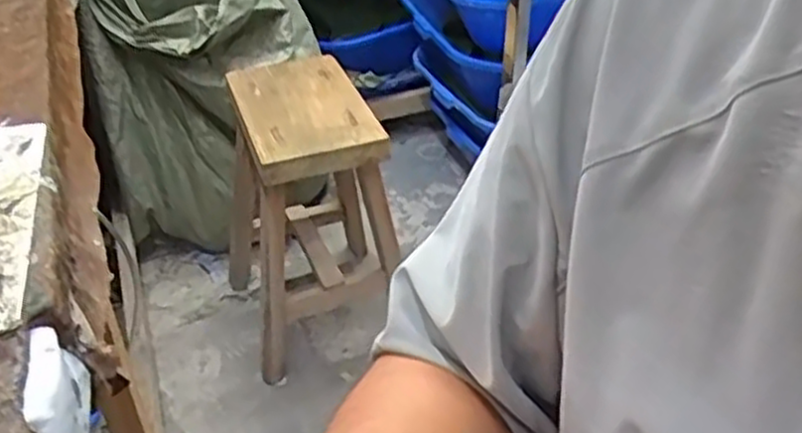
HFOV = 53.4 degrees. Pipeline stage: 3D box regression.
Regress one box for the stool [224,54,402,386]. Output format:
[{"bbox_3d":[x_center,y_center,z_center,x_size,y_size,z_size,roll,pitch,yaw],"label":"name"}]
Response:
[{"bbox_3d":[-0.162,-0.004,1.379,0.262,0.468,0.322,-14,37,-17],"label":"stool"}]

